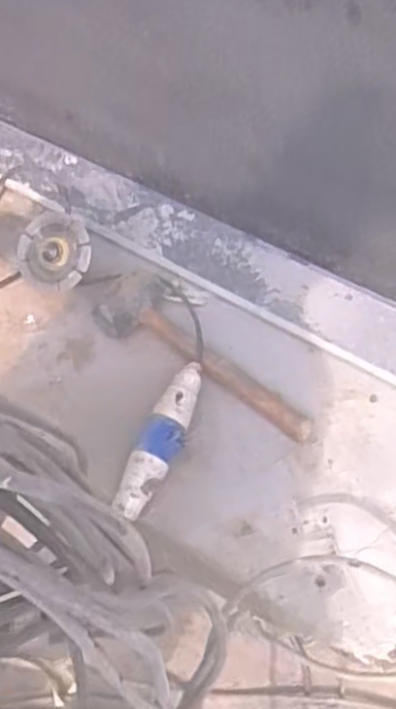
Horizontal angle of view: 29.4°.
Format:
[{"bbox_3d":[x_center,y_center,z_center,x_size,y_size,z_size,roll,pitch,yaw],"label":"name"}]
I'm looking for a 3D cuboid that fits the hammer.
[{"bbox_3d":[0.006,-0.002,0.994,0.345,0.064,0.117,39,62,24],"label":"hammer"}]

